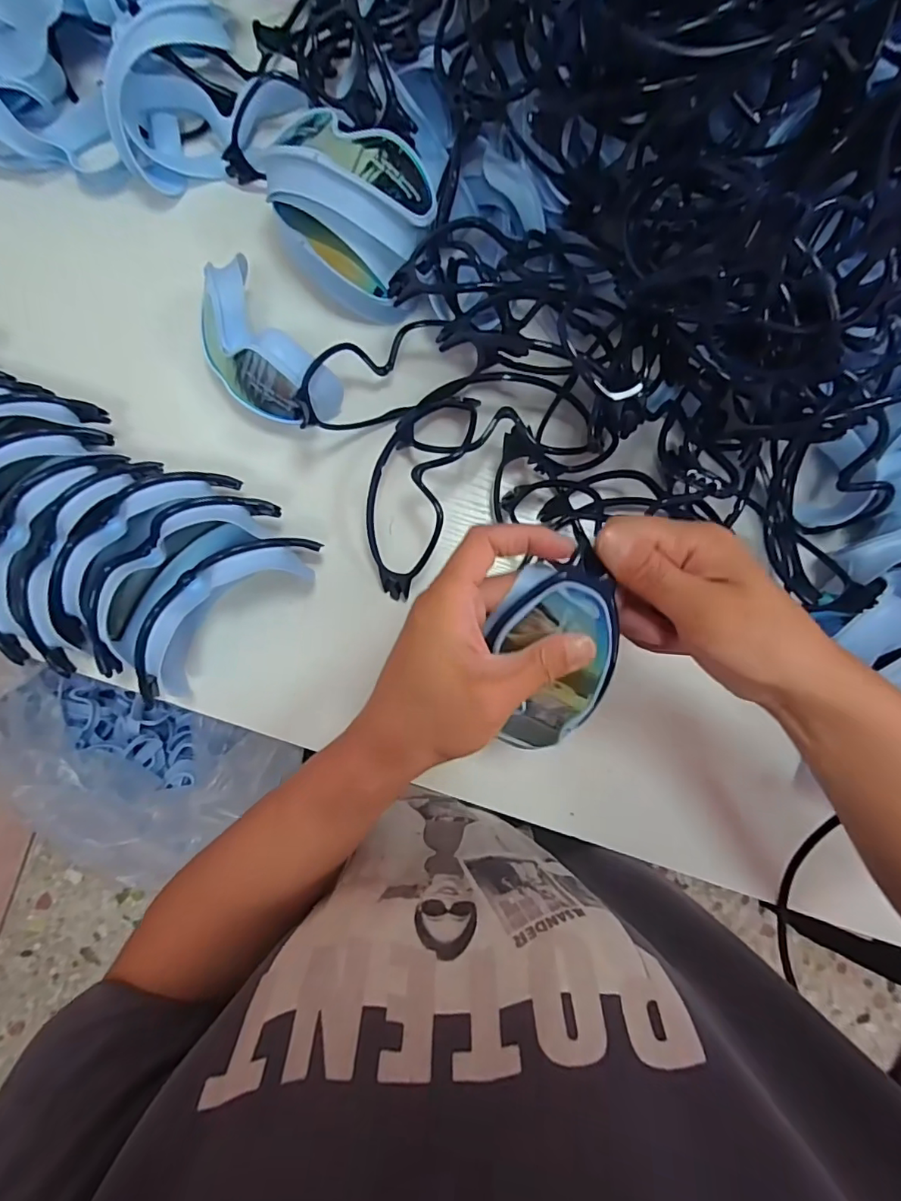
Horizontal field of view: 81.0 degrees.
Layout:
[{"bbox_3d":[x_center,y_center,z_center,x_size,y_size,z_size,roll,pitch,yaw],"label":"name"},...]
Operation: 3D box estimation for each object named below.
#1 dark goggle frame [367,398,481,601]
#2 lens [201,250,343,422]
[{"bbox_3d":[-0.025,-0.081,0.370,0.057,0.056,0.157,19,84,1],"label":"dark goggle frame"},{"bbox_3d":[-0.130,-0.169,0.369,0.065,0.063,0.130,-42,87,-5],"label":"lens"}]

